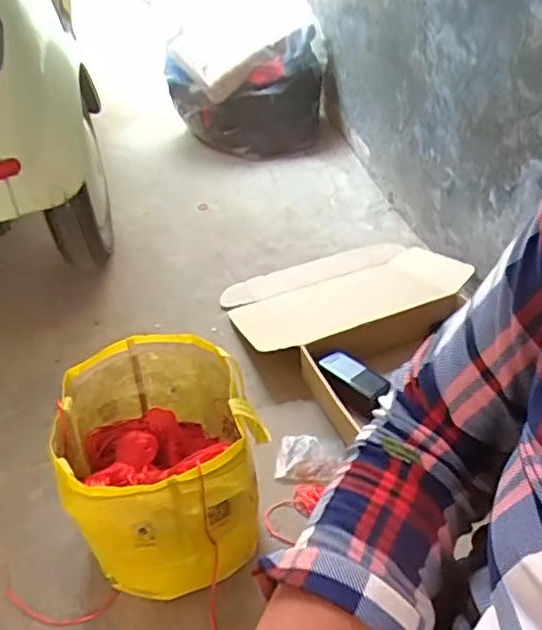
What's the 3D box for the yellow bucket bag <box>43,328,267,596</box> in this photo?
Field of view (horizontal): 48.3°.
[{"bbox_3d":[-0.141,0.200,0.798,0.239,0.245,0.235,-22,44,-21],"label":"yellow bucket bag"}]

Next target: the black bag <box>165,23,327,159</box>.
[{"bbox_3d":[-0.065,-0.630,1.742,0.399,0.282,0.282,4,41,8],"label":"black bag"}]

